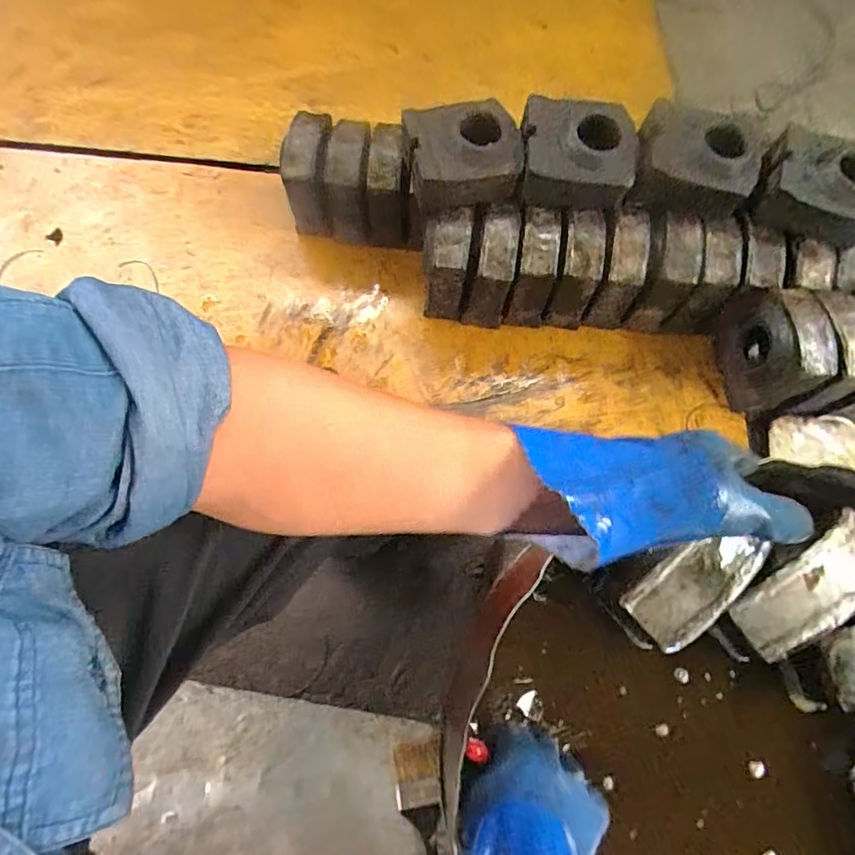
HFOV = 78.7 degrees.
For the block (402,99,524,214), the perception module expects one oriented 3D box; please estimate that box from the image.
[{"bbox_3d":[0.059,-0.455,0.868,0.177,0.077,0.146,-10,70,-4],"label":"block"}]

